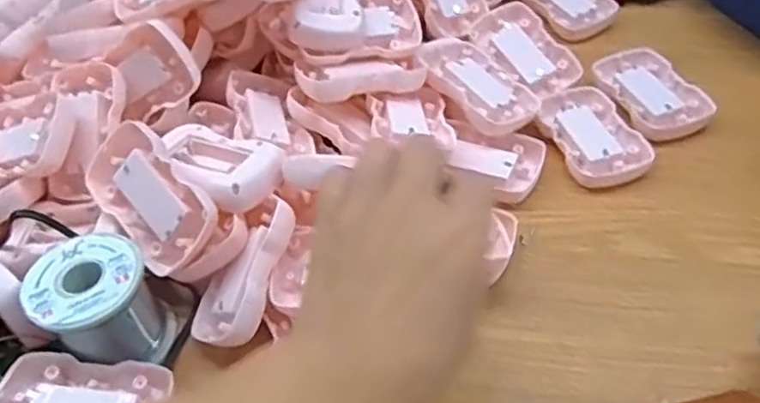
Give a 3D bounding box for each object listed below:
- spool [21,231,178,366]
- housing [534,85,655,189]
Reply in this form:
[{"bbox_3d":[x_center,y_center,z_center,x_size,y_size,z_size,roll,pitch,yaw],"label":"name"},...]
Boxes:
[{"bbox_3d":[-0.154,0.060,0.381,0.058,0.059,0.062,-3,48,3],"label":"spool"},{"bbox_3d":[0.145,-0.046,0.474,0.056,0.010,0.089,-17,49,-9],"label":"housing"}]

